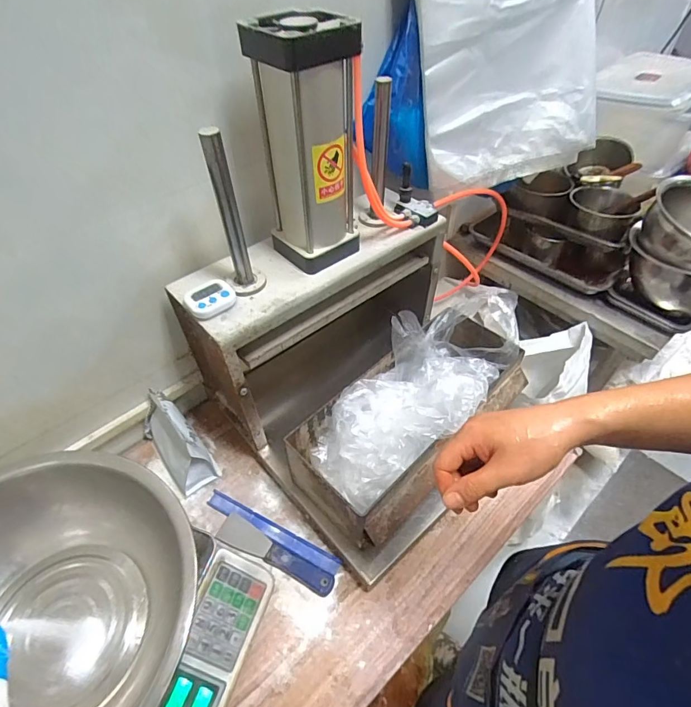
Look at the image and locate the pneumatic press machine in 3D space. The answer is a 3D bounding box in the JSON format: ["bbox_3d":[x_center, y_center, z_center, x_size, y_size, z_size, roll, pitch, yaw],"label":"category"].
[{"bbox_3d":[0.046,-0.079,0.671,0.463,0.655,0.459,-34,56,-26],"label":"pneumatic press machine"}]

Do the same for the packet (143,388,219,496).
[{"bbox_3d":[-0.316,0.164,0.802,0.080,0.108,0.168,-32,55,-24],"label":"packet"}]

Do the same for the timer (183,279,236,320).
[{"bbox_3d":[-0.201,-0.080,0.640,0.070,0.025,0.062,-25,52,-20],"label":"timer"}]

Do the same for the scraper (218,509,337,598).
[{"bbox_3d":[-0.118,0.328,0.709,0.216,0.021,0.044,21,52,19],"label":"scraper"}]

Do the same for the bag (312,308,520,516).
[{"bbox_3d":[0.128,0.057,0.722,0.192,0.120,0.414,31,56,26],"label":"bag"}]

